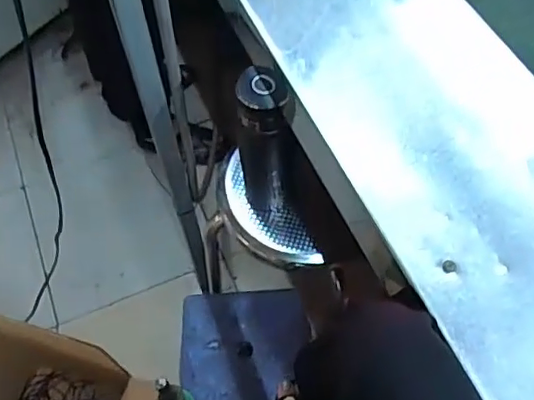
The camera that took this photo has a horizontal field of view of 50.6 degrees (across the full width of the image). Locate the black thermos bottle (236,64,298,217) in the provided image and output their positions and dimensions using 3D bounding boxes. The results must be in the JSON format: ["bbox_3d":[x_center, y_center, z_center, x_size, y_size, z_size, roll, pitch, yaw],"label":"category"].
[{"bbox_3d":[-0.005,-0.067,0.745,0.069,0.238,0.080,-12,60,-5],"label":"black thermos bottle"}]

